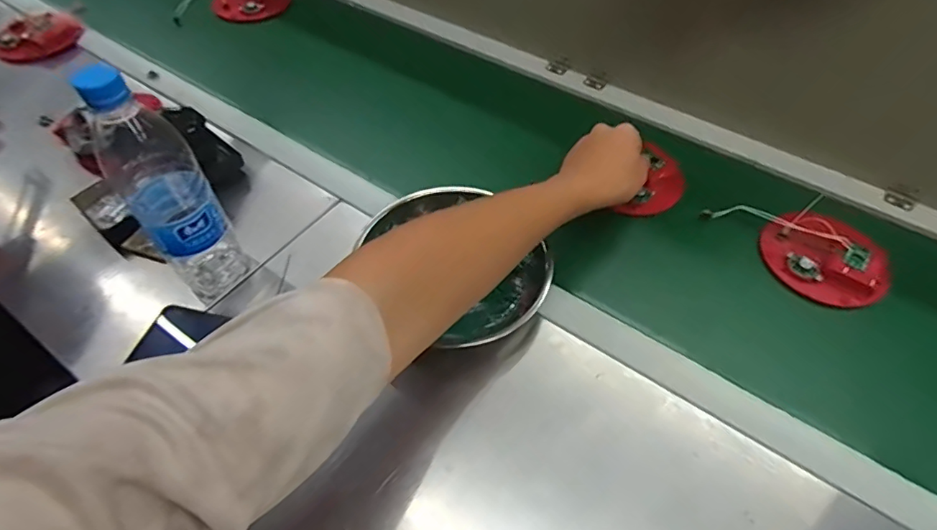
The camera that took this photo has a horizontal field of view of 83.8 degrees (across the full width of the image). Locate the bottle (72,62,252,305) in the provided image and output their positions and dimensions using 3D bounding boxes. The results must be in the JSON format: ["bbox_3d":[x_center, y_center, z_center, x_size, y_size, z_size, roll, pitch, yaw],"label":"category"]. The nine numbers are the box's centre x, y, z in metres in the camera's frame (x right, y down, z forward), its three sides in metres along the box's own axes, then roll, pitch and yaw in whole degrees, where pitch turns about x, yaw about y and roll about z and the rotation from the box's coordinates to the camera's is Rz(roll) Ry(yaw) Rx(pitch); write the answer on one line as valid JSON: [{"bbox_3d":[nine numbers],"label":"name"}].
[{"bbox_3d":[-0.260,-0.056,0.458,0.067,0.218,0.066,-31,60,-19],"label":"bottle"}]

